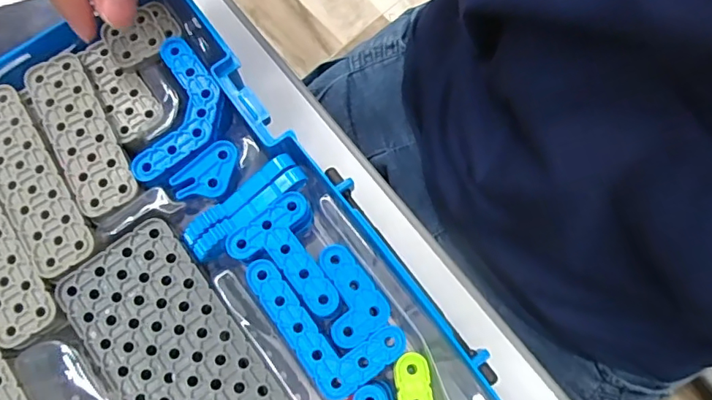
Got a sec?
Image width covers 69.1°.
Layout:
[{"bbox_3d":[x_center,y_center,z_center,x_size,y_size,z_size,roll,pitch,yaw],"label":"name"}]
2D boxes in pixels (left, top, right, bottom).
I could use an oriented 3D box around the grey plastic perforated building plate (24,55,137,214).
[{"bbox_3d":[-0.118,-0.029,0.221,0.024,0.004,0.075,-28,78,-8],"label":"grey plastic perforated building plate"}]

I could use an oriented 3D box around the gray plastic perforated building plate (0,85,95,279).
[{"bbox_3d":[-0.137,-0.010,0.213,0.025,0.004,0.087,-32,79,-9],"label":"gray plastic perforated building plate"}]

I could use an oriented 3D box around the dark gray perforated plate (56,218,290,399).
[{"bbox_3d":[-0.069,0.059,0.197,0.049,0.004,0.099,-37,80,-10],"label":"dark gray perforated plate"}]

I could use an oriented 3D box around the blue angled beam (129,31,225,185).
[{"bbox_3d":[-0.074,-0.039,0.223,0.031,0.004,0.064,8,76,0],"label":"blue angled beam"}]

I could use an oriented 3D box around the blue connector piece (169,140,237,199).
[{"bbox_3d":[-0.061,-0.011,0.215,0.030,0.004,0.019,-42,81,-11],"label":"blue connector piece"}]

